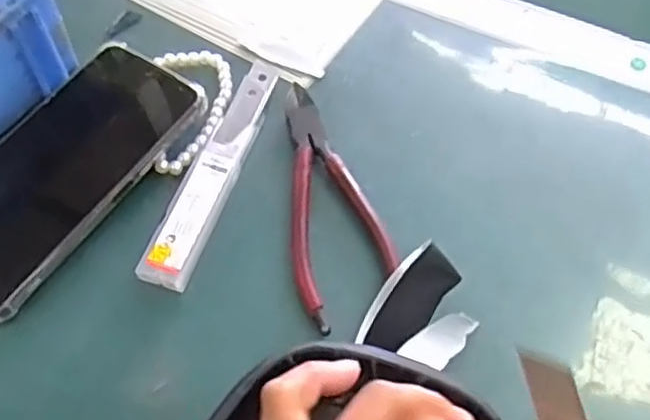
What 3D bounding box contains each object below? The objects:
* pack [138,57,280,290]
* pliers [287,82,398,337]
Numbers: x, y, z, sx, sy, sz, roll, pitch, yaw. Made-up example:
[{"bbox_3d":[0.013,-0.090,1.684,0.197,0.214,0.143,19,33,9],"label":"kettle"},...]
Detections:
[{"bbox_3d":[-0.060,-0.026,0.388,0.025,0.011,0.154,17,60,8],"label":"pack"},{"bbox_3d":[0.000,-0.008,0.381,0.052,0.009,0.152,-11,60,-8],"label":"pliers"}]

